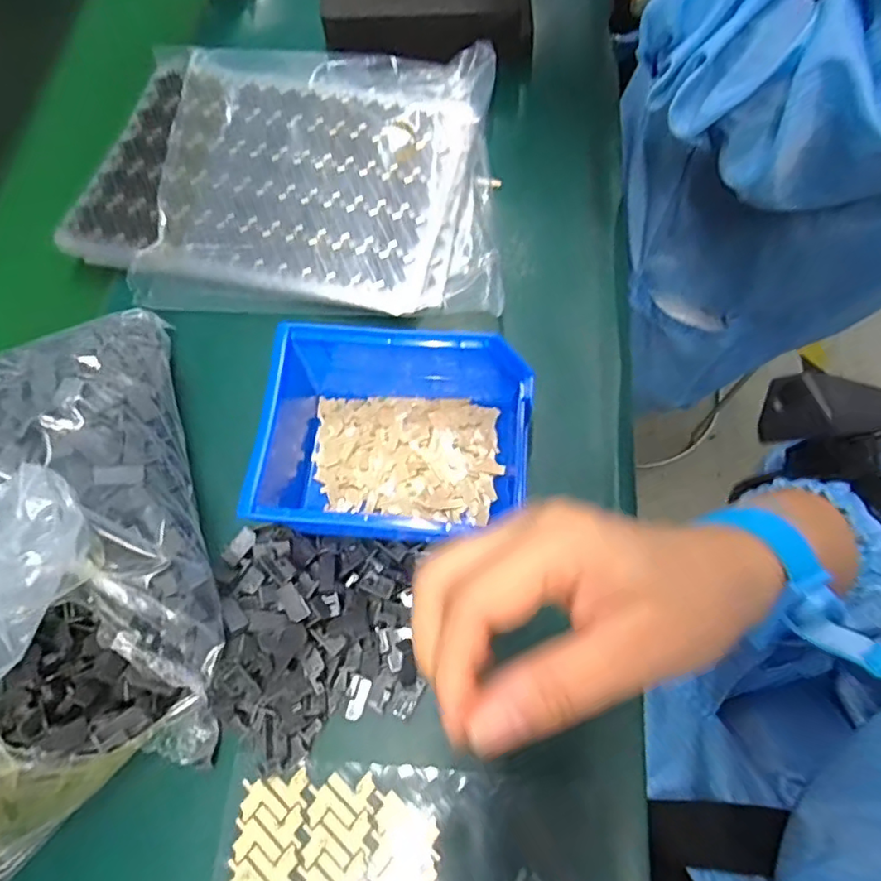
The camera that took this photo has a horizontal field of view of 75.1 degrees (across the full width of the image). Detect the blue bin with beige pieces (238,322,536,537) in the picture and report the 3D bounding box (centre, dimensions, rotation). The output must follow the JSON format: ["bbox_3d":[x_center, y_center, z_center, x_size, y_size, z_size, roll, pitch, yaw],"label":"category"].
[{"bbox_3d":[-0.021,-0.003,0.313,0.141,0.062,0.109,1,70,2],"label":"blue bin with beige pieces"}]

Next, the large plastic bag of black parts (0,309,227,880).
[{"bbox_3d":[-0.214,0.054,0.262,0.177,0.134,0.267,-20,71,-6],"label":"large plastic bag of black parts"}]

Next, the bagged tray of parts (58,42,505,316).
[{"bbox_3d":[-0.106,-0.196,0.423,0.289,0.025,0.234,1,70,1],"label":"bagged tray of parts"}]

